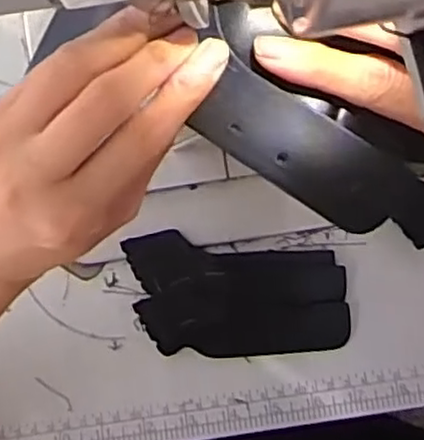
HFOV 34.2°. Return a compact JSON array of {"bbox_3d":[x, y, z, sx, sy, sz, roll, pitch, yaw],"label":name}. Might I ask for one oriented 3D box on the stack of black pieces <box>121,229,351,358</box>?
[{"bbox_3d":[0.017,0.048,0.422,0.131,0.015,0.069,2,81,3],"label":"stack of black pieces"}]

